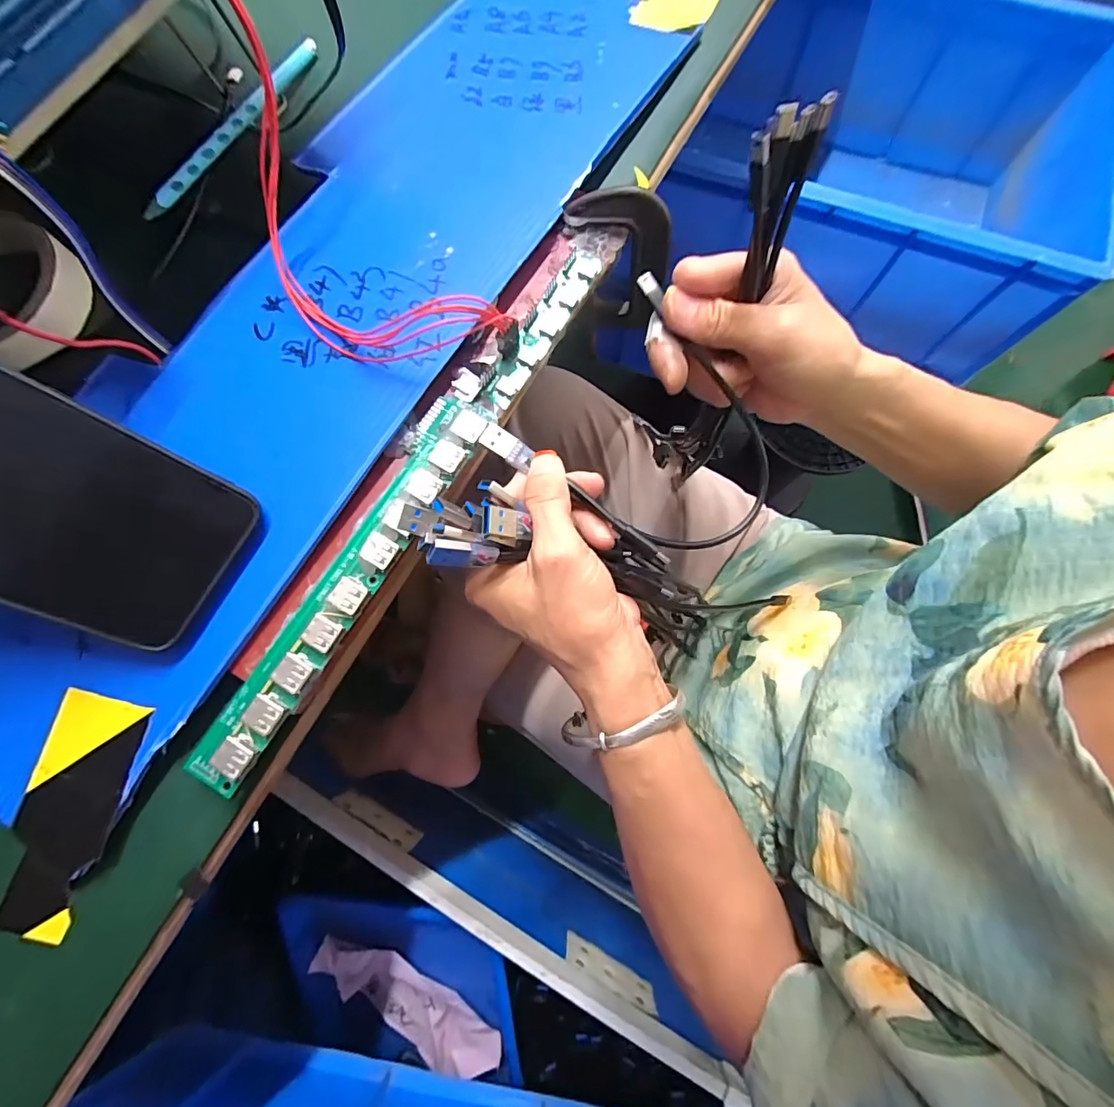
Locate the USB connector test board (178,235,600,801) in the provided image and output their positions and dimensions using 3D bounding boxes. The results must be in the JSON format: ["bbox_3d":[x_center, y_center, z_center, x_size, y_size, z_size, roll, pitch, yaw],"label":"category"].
[{"bbox_3d":[-0.066,-0.044,0.237,0.039,0.013,0.319,31,78,8],"label":"USB connector test board"}]

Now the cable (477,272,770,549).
[{"bbox_3d":[0.041,-0.049,0.232,0.108,0.043,0.118,-40,79,-8],"label":"cable"}]

